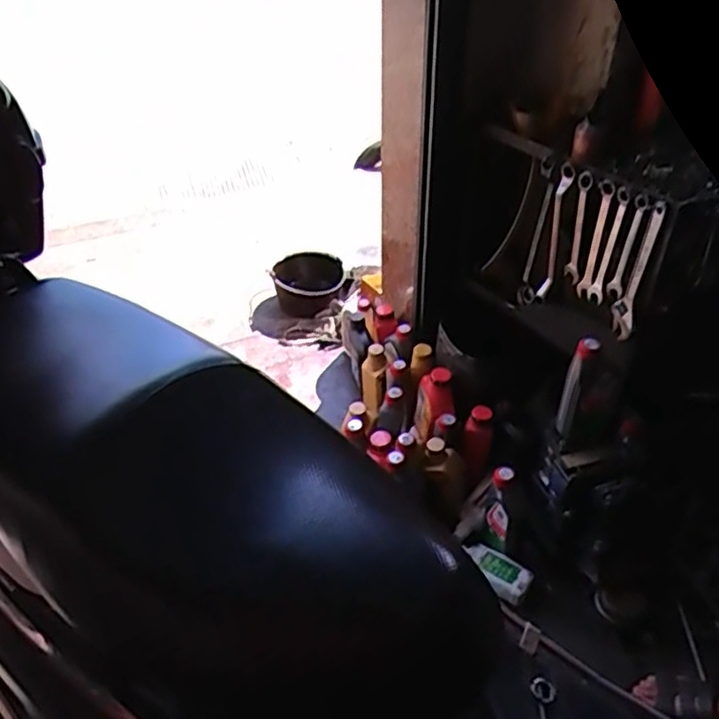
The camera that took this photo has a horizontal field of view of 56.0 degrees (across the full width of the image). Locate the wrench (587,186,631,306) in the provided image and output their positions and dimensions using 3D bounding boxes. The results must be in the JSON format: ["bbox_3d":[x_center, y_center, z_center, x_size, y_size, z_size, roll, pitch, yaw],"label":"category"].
[{"bbox_3d":[0.510,-0.221,1.374,0.018,0.254,0.040,-22,47,-27],"label":"wrench"}]

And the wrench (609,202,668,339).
[{"bbox_3d":[0.544,-0.172,1.338,0.011,0.283,0.058,-18,36,-27],"label":"wrench"}]

